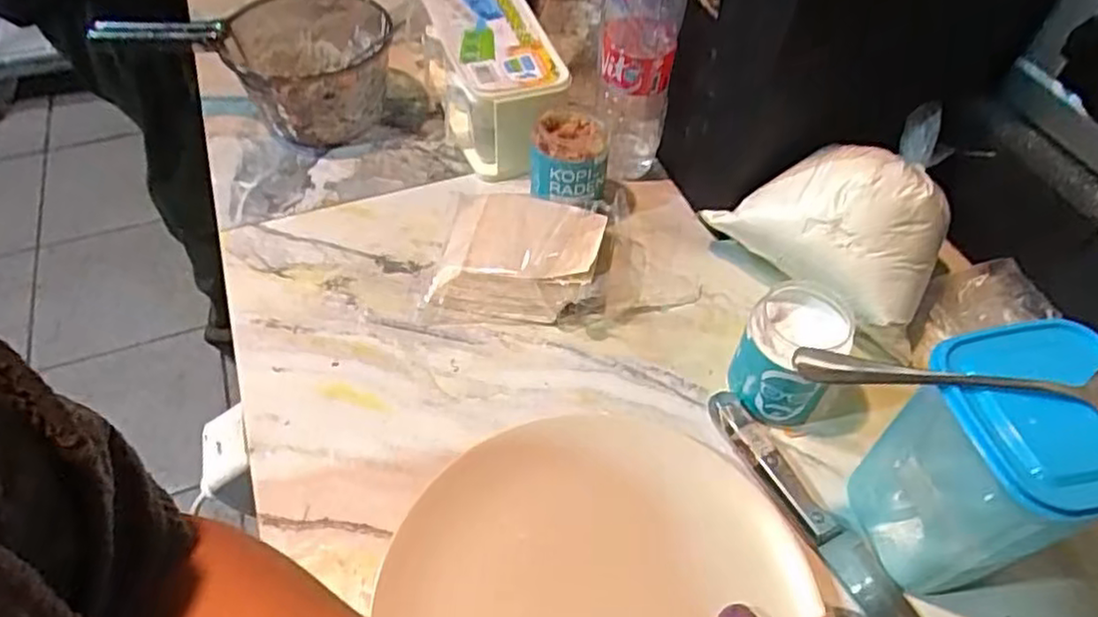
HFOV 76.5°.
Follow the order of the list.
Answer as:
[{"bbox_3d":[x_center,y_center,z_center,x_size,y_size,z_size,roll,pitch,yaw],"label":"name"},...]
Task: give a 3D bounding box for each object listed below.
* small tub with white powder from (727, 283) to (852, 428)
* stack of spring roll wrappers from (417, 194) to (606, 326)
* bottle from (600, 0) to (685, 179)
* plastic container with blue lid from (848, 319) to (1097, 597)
[{"bbox_3d":[0.165,0.032,0.481,0.063,0.080,0.075,29,58,19],"label":"small tub with white powder"},{"bbox_3d":[-0.026,-0.043,0.550,0.122,0.050,0.115,10,53,6],"label":"stack of spring roll wrappers"},{"bbox_3d":[0.072,-0.209,0.570,0.062,0.228,0.060,8,53,5],"label":"bottle"},{"bbox_3d":[0.238,0.093,0.389,0.083,0.153,0.093,-11,54,-10],"label":"plastic container with blue lid"}]

